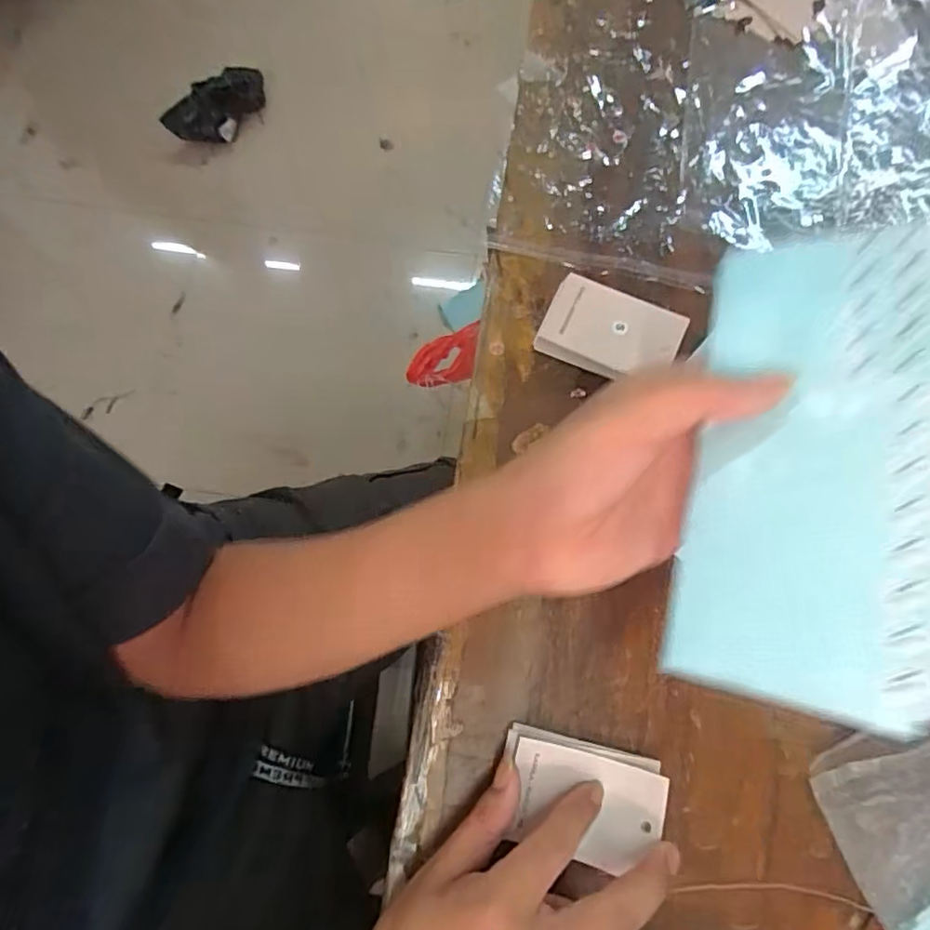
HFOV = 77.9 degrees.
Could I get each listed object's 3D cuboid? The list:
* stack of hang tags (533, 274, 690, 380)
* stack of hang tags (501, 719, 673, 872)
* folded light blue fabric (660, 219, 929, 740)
[{"bbox_3d":[0.089,-0.082,0.362,0.083,0.020,0.051,27,77,9],"label":"stack of hang tags"},{"bbox_3d":[0.058,0.170,0.292,0.080,0.013,0.052,12,75,6],"label":"stack of hang tags"},{"bbox_3d":[0.121,-0.006,0.181,0.094,0.006,0.160,1,71,42],"label":"folded light blue fabric"}]

